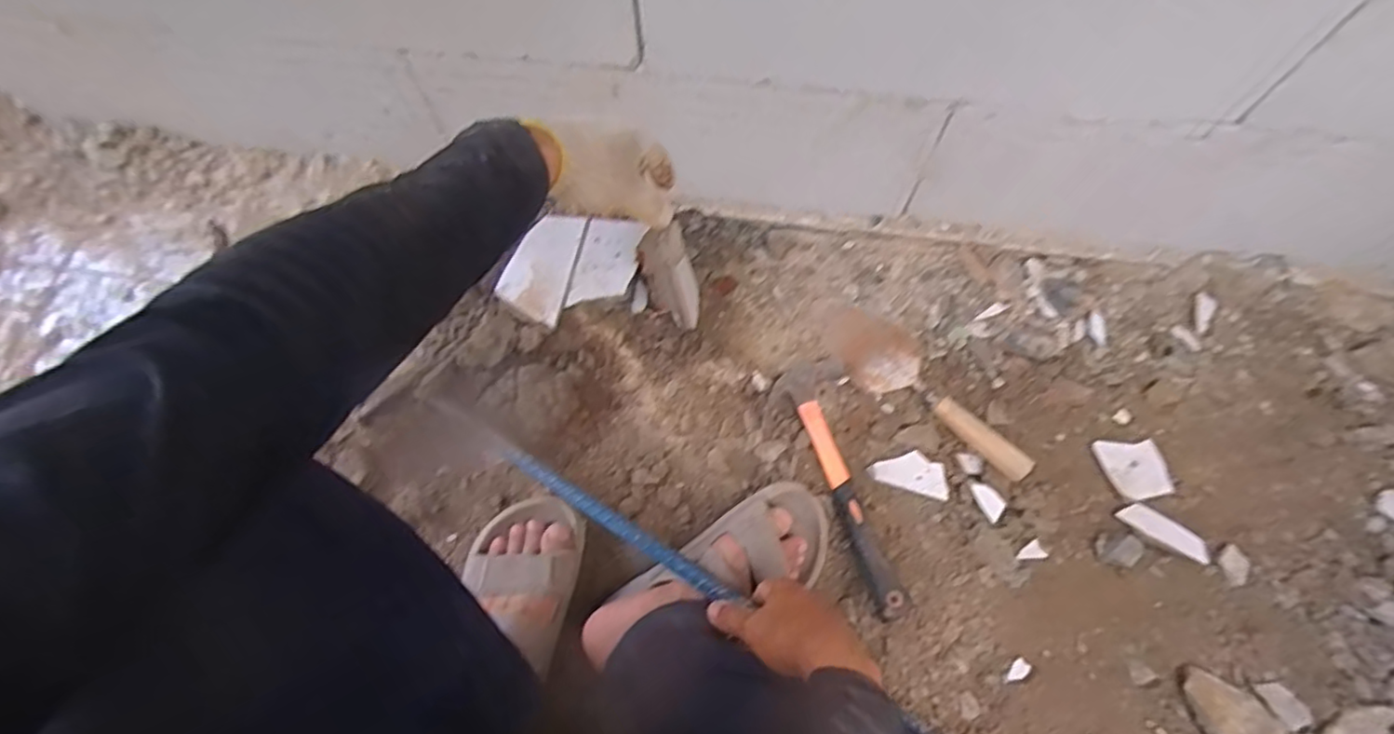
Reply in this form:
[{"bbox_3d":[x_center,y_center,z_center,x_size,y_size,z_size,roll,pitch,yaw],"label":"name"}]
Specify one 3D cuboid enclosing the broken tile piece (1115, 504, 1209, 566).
[{"bbox_3d":[0.518,0.182,0.693,0.088,0.015,0.033,34,73,29],"label":"broken tile piece"}]

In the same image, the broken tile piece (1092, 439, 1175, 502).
[{"bbox_3d":[0.510,0.118,0.729,0.065,0.009,0.072,-12,69,-3],"label":"broken tile piece"}]

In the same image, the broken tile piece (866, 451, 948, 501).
[{"bbox_3d":[0.249,0.122,0.730,0.089,0.006,0.043,17,70,8],"label":"broken tile piece"}]

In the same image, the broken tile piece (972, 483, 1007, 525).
[{"bbox_3d":[0.331,0.151,0.708,0.026,0.004,0.044,-31,65,9],"label":"broken tile piece"}]

